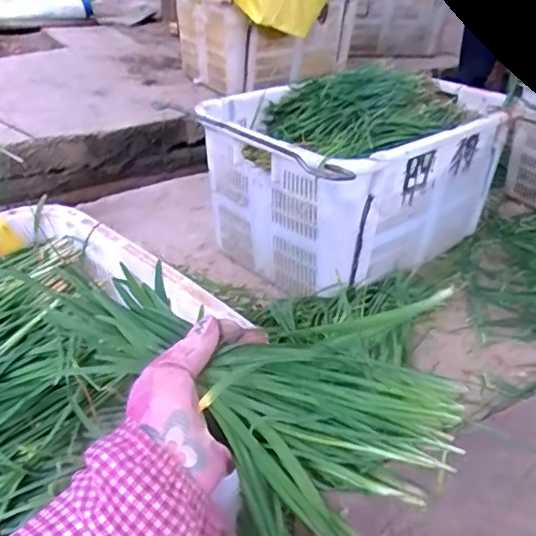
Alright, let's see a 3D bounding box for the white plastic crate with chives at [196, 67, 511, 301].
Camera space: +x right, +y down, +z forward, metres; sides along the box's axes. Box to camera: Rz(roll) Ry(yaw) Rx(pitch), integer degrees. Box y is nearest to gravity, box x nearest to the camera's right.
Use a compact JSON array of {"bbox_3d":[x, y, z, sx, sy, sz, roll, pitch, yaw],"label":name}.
[{"bbox_3d":[0.192,-0.232,1.327,0.705,0.337,0.465,-26,44,-36],"label":"white plastic crate with chives"}]

